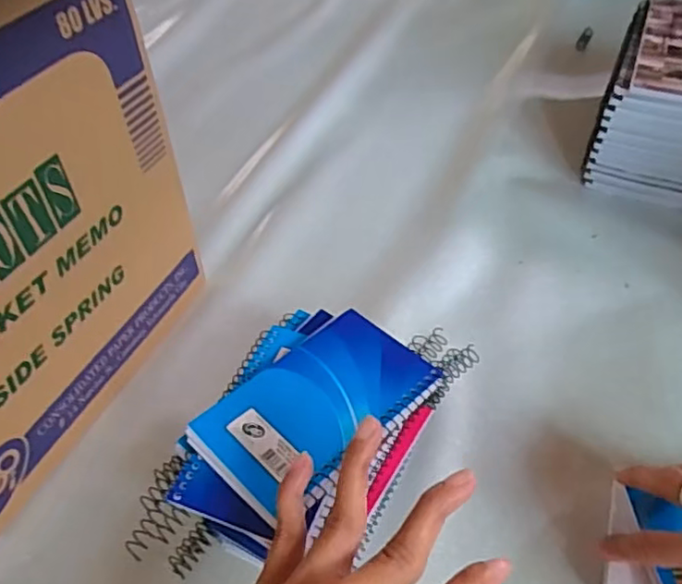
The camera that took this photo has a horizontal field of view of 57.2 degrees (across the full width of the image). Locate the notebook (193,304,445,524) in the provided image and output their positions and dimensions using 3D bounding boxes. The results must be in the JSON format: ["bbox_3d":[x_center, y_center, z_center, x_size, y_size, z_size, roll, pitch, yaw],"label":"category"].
[{"bbox_3d":[-0.013,0.064,0.364,0.132,0.012,0.084,-37,55,-27],"label":"notebook"}]

